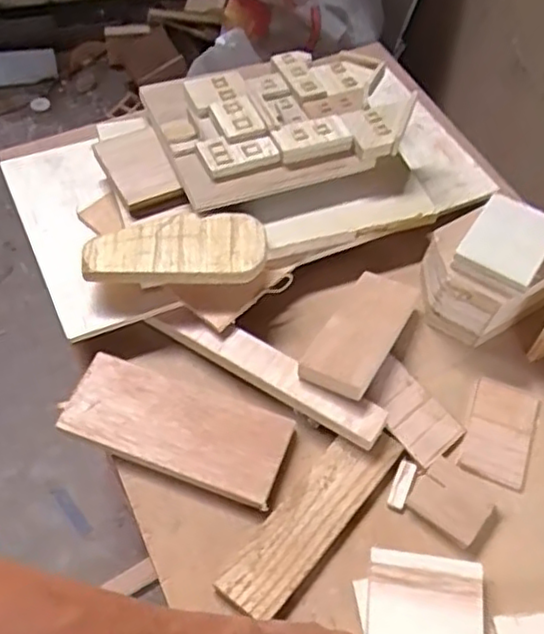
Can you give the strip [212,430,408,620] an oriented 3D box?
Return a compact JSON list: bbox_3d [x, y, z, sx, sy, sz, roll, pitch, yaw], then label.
[{"bbox_3d":[0.036,0.166,0.563,0.051,0.012,0.188,35,62,21],"label":"strip"}]

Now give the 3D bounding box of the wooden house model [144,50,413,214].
[{"bbox_3d":[0.012,-0.218,0.735,0.264,0.030,0.179,-15,57,-14],"label":"wooden house model"}]

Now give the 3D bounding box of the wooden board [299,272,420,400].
[{"bbox_3d":[0.086,0.013,0.641,0.060,0.014,0.150,24,48,16],"label":"wooden board"}]

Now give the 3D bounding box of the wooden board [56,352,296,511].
[{"bbox_3d":[-0.084,0.096,0.597,0.195,0.011,0.084,18,58,11],"label":"wooden board"}]

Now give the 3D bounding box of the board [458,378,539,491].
[{"bbox_3d":[0.208,0.105,0.616,0.056,0.004,0.094,20,58,12],"label":"board"}]

